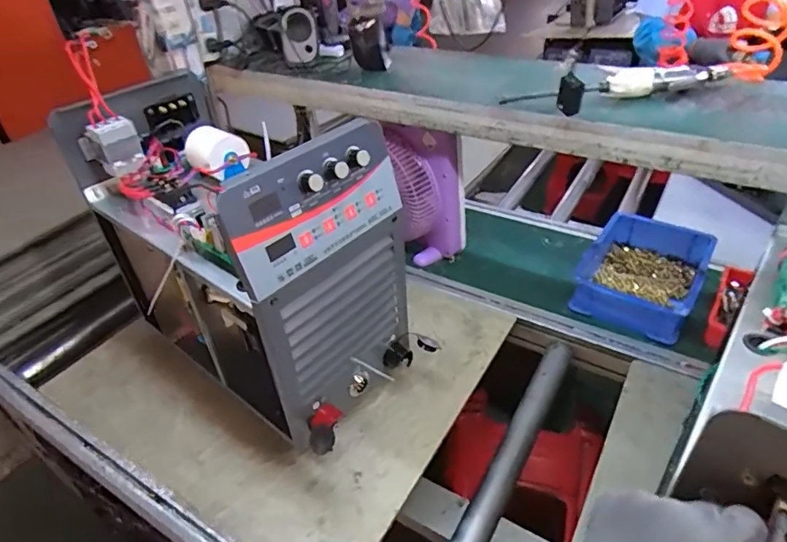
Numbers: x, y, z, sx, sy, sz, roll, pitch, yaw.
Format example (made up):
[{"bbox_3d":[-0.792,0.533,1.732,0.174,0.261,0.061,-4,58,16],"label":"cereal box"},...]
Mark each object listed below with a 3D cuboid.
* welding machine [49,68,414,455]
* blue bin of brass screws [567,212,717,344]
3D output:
[{"bbox_3d":[-0.237,-0.030,0.810,0.532,0.431,0.255,24,45,33],"label":"welding machine"},{"bbox_3d":[0.504,0.006,1.025,0.210,0.080,0.309,21,44,31],"label":"blue bin of brass screws"}]

